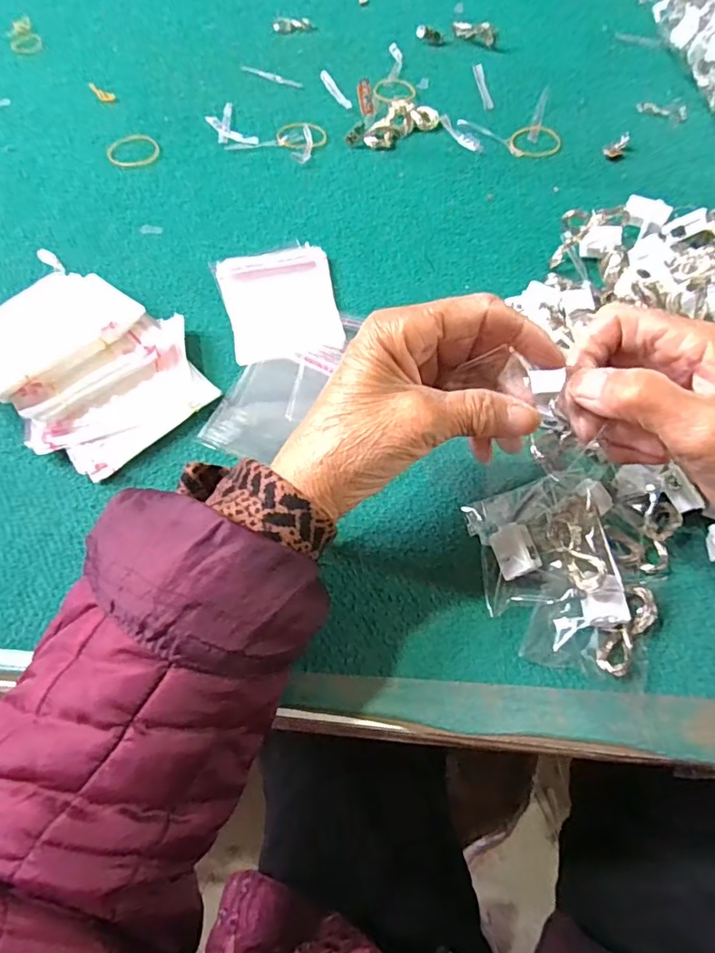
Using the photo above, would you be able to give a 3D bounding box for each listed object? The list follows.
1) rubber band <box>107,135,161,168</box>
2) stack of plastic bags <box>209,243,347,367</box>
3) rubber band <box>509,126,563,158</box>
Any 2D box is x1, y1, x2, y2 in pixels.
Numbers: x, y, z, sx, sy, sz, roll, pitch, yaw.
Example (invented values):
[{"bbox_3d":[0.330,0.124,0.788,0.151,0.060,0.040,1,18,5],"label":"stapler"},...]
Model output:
[{"bbox_3d":[-0.199,-0.289,0.482,0.044,0.004,0.045,0,64,0],"label":"rubber band"},{"bbox_3d":[-0.056,-0.126,0.394,0.078,0.009,0.098,-12,64,-5],"label":"stack of plastic bags"},{"bbox_3d":[0.156,-0.295,0.478,0.050,0.004,0.038,-12,64,-5],"label":"rubber band"}]

